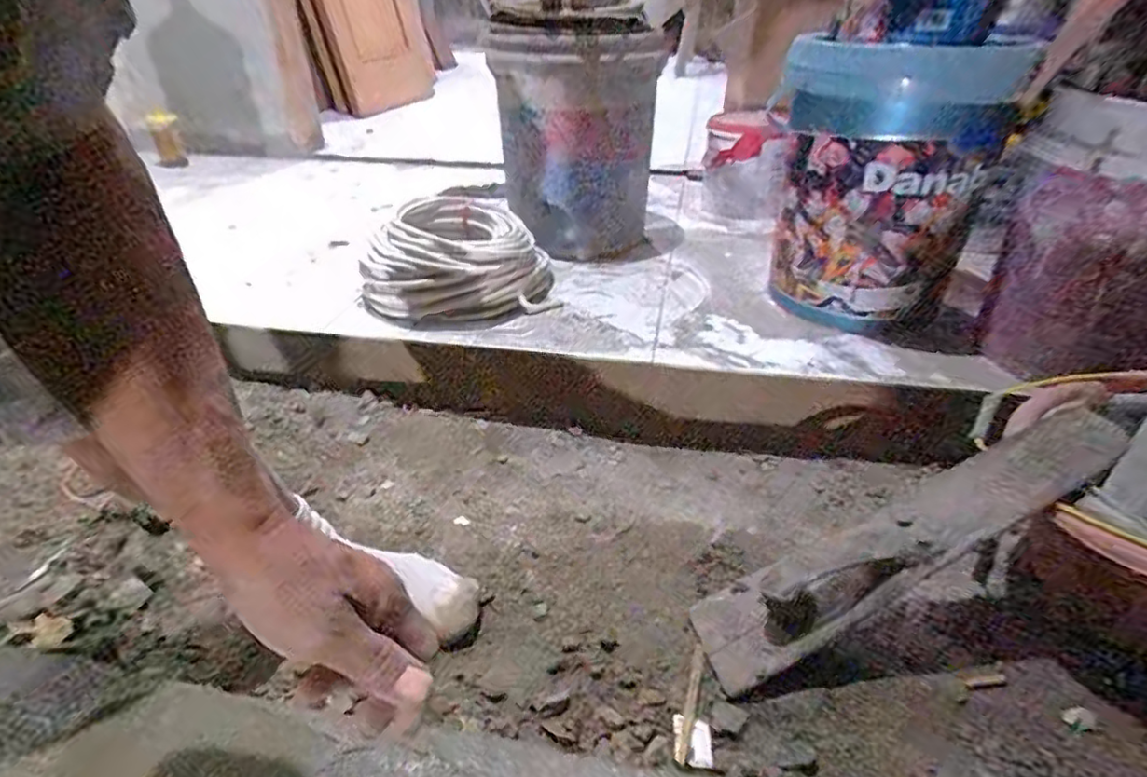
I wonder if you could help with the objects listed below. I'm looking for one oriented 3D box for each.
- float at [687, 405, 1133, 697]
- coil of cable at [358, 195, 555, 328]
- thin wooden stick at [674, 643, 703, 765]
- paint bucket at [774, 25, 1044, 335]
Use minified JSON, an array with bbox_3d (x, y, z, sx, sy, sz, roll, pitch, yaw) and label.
[{"bbox_3d":[0.325,0.145,0.629,0.453,0.073,0.104,-31,37,1],"label":"float"},{"bbox_3d":[-0.178,-0.213,1.037,0.258,0.127,0.251,1,29,0],"label":"coil of cable"},{"bbox_3d":[0.114,0.300,0.603,0.013,0.004,0.117,10,35,16],"label":"thin wooden stick"},{"bbox_3d":[0.435,-0.295,0.921,0.286,0.376,0.326,11,30,17],"label":"paint bucket"}]

